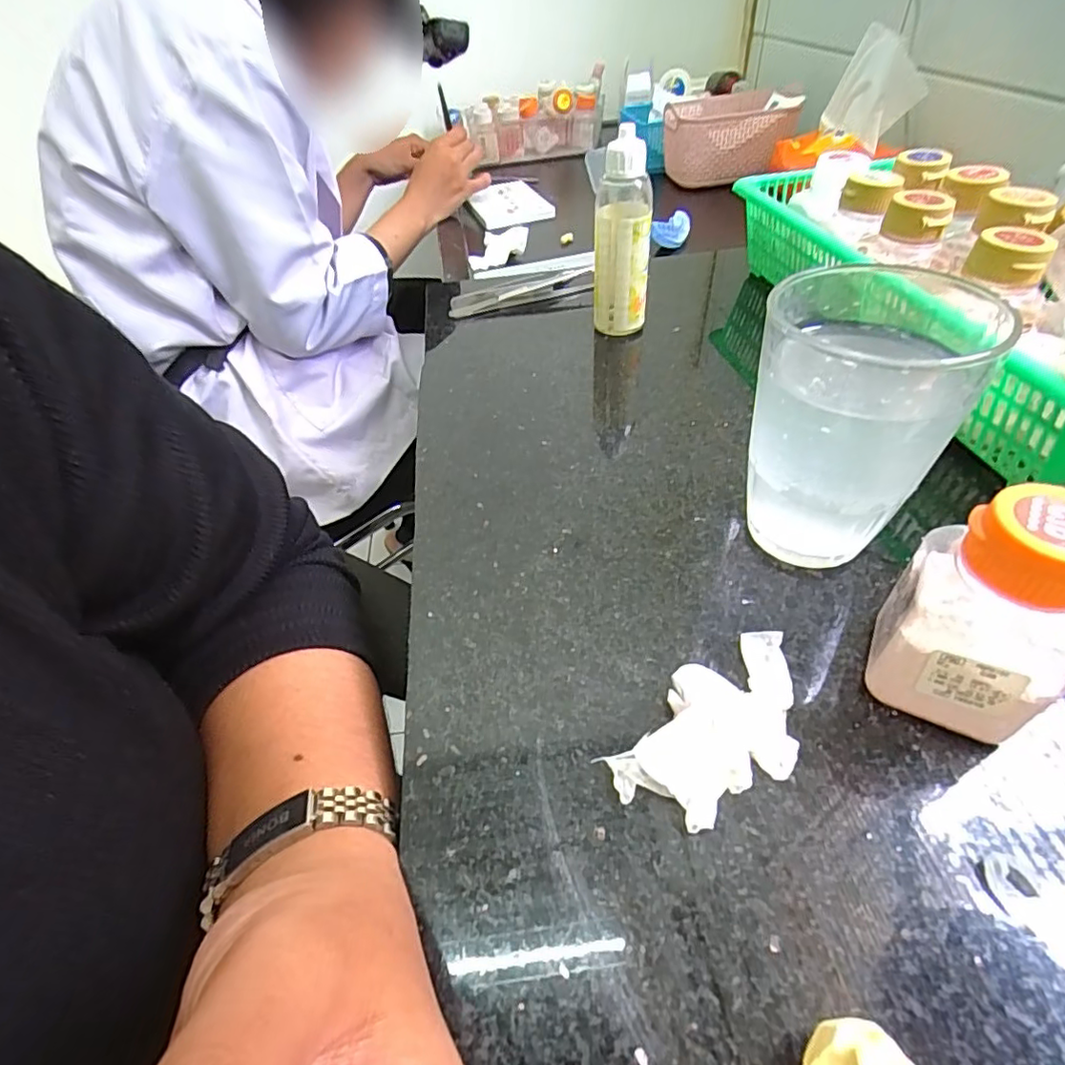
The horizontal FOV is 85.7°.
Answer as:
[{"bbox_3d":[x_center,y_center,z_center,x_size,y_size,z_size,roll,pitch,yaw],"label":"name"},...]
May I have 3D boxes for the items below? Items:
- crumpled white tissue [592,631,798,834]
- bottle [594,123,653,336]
[{"bbox_3d":[0.061,0.059,0.179,0.075,0.012,0.039,-35,52,-25],"label":"crumpled white tissue"},{"bbox_3d":[0.052,-0.168,0.335,0.032,0.107,0.029,1,46,8],"label":"bottle"}]

